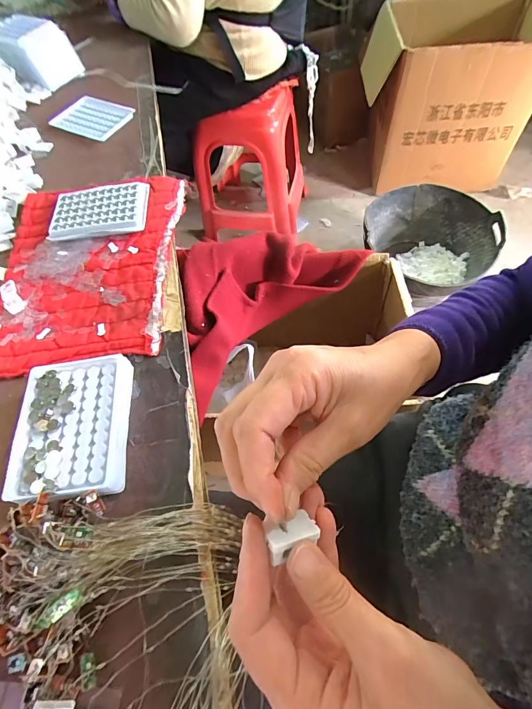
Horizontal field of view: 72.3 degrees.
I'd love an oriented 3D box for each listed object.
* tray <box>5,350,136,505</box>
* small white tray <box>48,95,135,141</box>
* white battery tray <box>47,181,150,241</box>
[{"bbox_3d":[-0.186,0.070,0.356,0.107,0.027,0.132,-7,60,0],"label":"tray"},{"bbox_3d":[-0.315,-0.430,0.656,0.131,0.008,0.093,29,66,18],"label":"small white tray"},{"bbox_3d":[-0.233,-0.204,0.516,0.130,0.016,0.096,-7,60,0],"label":"white battery tray"}]

